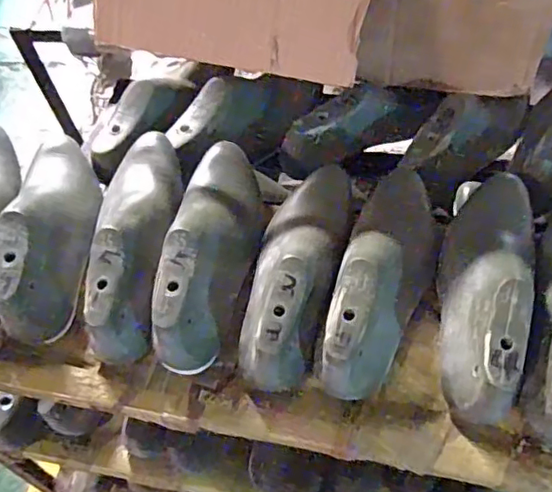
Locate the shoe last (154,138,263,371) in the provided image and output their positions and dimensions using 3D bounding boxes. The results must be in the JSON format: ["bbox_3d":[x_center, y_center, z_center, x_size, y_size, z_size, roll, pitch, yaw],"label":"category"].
[{"bbox_3d":[-0.055,-0.015,0.502,0.068,0.067,0.239,-1,54,5],"label":"shoe last"}]

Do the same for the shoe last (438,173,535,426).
[{"bbox_3d":[0.172,0.024,0.470,0.070,0.068,0.231,12,56,14],"label":"shoe last"}]

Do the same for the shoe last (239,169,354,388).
[{"bbox_3d":[0.018,0.014,0.500,0.072,0.087,0.232,7,42,10],"label":"shoe last"}]

